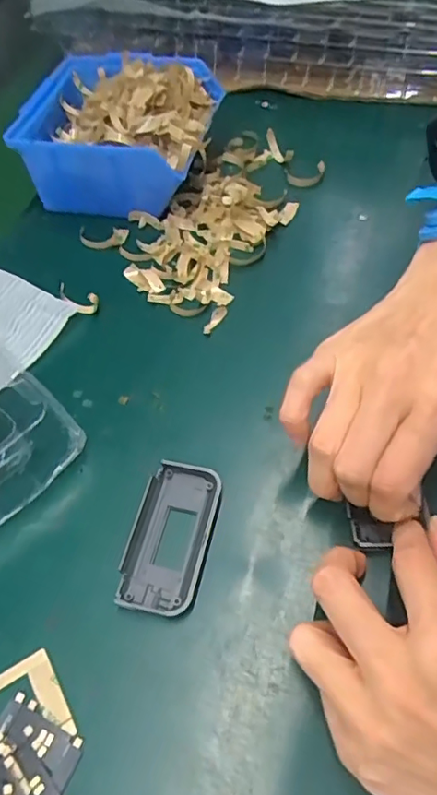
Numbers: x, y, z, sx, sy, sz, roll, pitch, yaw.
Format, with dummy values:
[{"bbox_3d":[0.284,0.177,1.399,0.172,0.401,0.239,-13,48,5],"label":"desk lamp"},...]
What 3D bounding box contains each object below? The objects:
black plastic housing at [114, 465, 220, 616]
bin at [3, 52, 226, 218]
[{"bbox_3d":[-0.025,0.069,0.280,0.040,0.010,0.075,10,57,12],"label":"black plastic housing"},{"bbox_3d":[-0.075,-0.204,0.432,0.140,0.066,0.128,10,57,12],"label":"bin"}]

